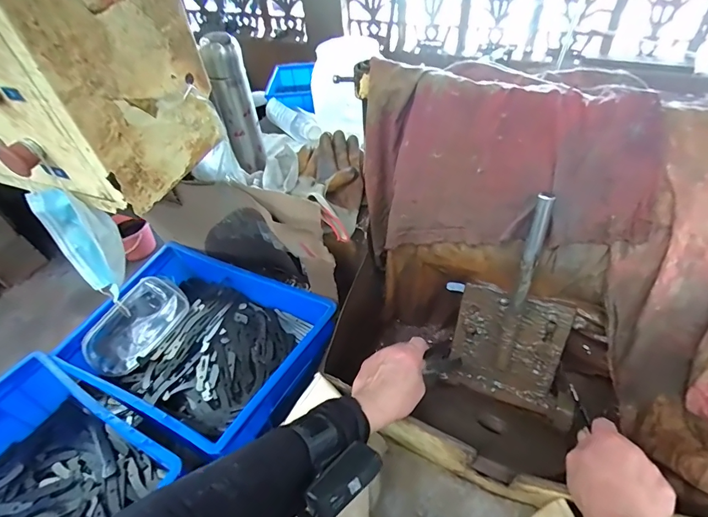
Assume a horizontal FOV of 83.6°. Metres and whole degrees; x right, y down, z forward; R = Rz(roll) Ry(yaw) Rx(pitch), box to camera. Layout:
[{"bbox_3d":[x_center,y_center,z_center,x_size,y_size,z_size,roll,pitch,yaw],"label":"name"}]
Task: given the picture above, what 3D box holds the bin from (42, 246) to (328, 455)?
[{"bbox_3d":[-0.278,0.146,0.728,0.396,0.099,0.303,18,52,21],"label":"bin"}]

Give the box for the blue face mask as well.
[{"bbox_3d":[-0.359,-0.022,0.540,0.091,0.147,0.069,29,57,28],"label":"blue face mask"}]

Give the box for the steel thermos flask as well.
[{"bbox_3d":[-0.196,-0.247,0.661,0.061,0.211,0.056,-11,48,-4],"label":"steel thermos flask"}]

